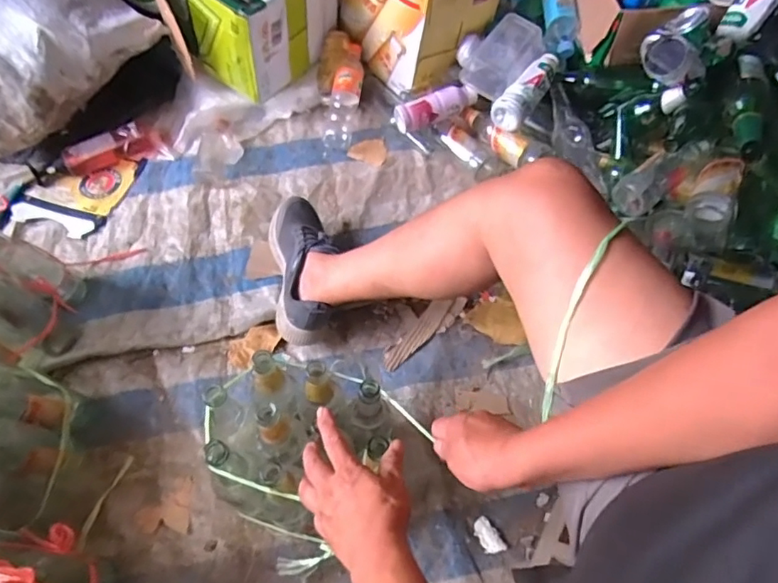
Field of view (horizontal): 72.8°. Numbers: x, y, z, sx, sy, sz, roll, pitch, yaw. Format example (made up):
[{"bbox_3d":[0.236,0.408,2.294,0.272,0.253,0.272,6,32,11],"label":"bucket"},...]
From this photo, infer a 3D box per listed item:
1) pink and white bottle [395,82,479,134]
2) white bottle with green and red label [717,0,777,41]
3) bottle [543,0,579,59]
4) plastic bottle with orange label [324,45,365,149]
[{"bbox_3d":[0.095,-0.378,1.080,0.165,0.052,0.046,-20,62,-11],"label":"pink and white bottle"},{"bbox_3d":[0.648,-0.513,0.922,0.058,0.060,0.165,44,100,23],"label":"white bottle with green and red label"},{"bbox_3d":[0.350,-0.555,1.080,0.063,0.050,0.163,-5,91,-2],"label":"bottle"},{"bbox_3d":[-0.094,-0.425,1.156,0.060,0.070,0.240,11,85,7],"label":"plastic bottle with orange label"}]

